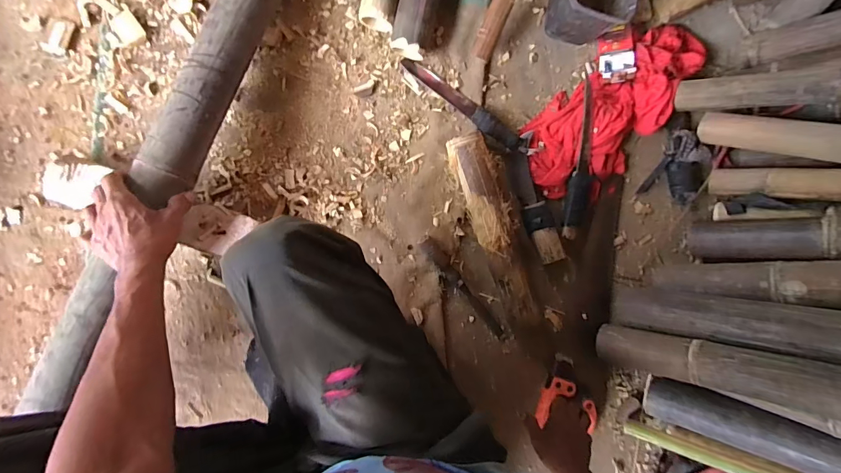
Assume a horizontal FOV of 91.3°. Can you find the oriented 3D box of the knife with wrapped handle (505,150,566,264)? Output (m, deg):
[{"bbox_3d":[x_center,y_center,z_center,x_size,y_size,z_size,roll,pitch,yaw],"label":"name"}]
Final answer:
[{"bbox_3d":[0.208,-0.056,0.753,0.049,0.037,0.215,-22,95,-9],"label":"knife with wrapped handle"}]

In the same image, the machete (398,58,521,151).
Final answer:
[{"bbox_3d":[0.078,-0.239,0.739,0.251,0.021,0.035,37,85,-8],"label":"machete"}]

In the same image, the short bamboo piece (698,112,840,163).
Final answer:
[{"bbox_3d":[0.641,-0.174,0.721,0.050,0.272,0.064,-45,125,-6],"label":"short bamboo piece"}]

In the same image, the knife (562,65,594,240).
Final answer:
[{"bbox_3d":[0.306,-0.150,0.767,0.050,0.031,0.311,8,90,-10],"label":"knife"}]

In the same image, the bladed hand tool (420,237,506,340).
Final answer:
[{"bbox_3d":[0.078,0.099,0.751,0.036,0.024,0.235,-36,97,-7],"label":"bladed hand tool"}]

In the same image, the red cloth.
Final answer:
[{"bbox_3d":[0.382,-0.234,0.772,0.421,0.065,0.189,-37,97,-7],"label":"red cloth"}]

